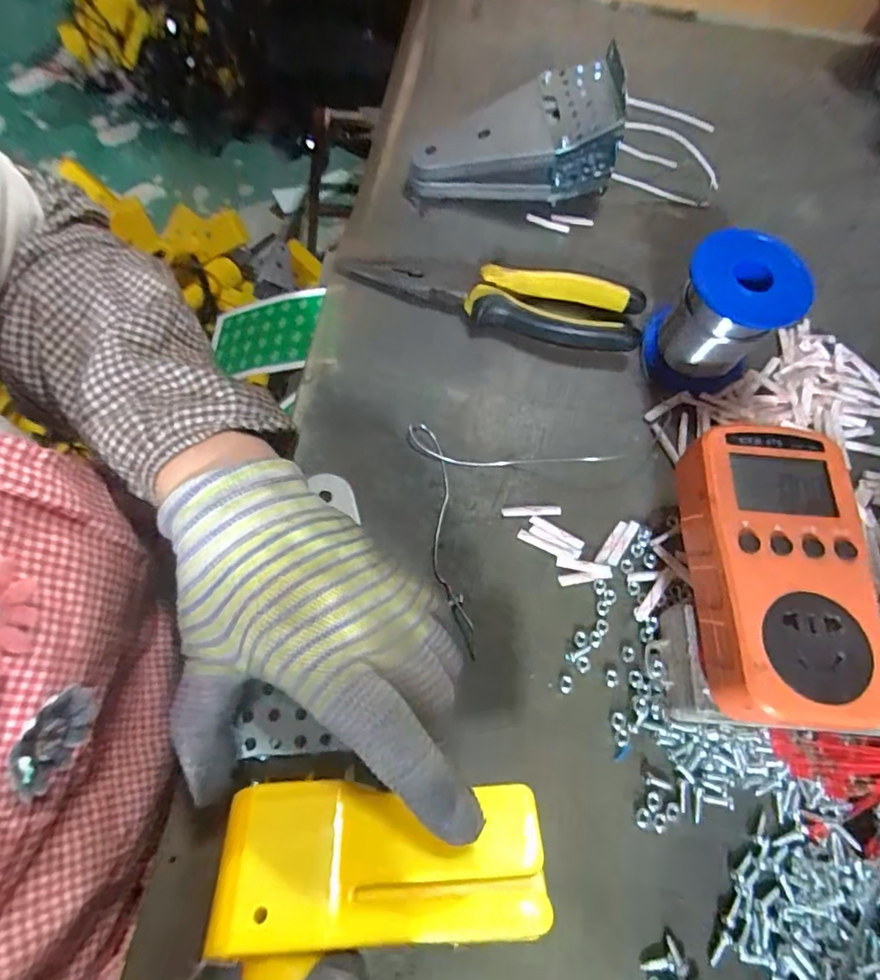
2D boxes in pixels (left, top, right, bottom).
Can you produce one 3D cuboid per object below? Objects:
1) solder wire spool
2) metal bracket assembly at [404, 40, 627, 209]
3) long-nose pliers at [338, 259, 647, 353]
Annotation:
[{"bbox_3d":[0.155,-0.096,0.292,0.060,0.070,0.056,0,68,-1],"label":"solder wire spool"},{"bbox_3d":[0.048,-0.233,0.351,0.134,0.066,0.065,4,68,0],"label":"metal bracket assembly"},{"bbox_3d":[0.030,-0.120,0.324,0.180,0.023,0.038,14,68,4],"label":"long-nose pliers"}]

